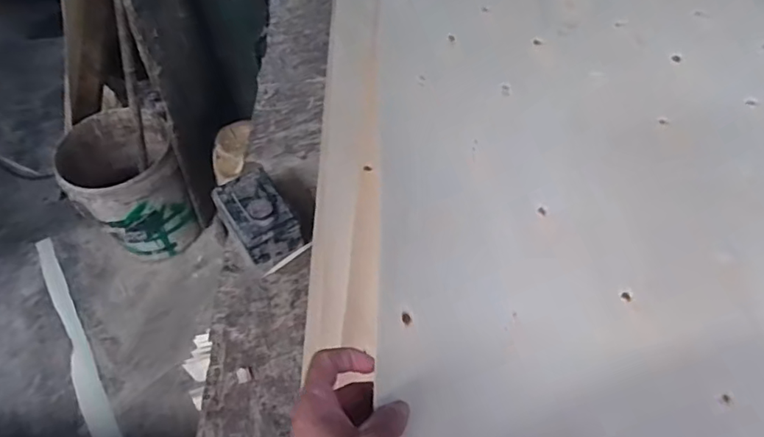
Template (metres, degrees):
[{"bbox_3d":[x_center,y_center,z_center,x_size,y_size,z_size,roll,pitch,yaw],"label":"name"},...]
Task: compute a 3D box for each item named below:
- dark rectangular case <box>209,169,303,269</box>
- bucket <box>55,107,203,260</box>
[{"bbox_3d":[-0.159,0.001,0.692,0.075,0.067,0.105,-30,58,-16],"label":"dark rectangular case"},{"bbox_3d":[-0.728,-0.096,1.592,0.296,0.356,0.312,-2,55,3],"label":"bucket"}]

